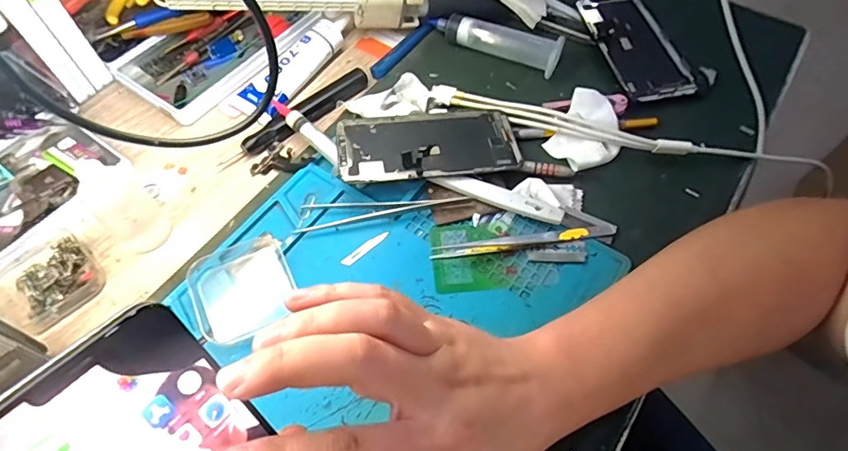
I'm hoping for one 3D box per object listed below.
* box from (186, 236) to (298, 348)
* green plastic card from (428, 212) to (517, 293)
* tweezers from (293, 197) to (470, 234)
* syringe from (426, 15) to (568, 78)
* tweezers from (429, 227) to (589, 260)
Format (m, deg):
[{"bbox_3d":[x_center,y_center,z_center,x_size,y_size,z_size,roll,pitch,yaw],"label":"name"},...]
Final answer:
[{"bbox_3d":[-0.120,0.041,0.329,0.061,0.015,0.066,-23,62,-14],"label":"box"},{"bbox_3d":[0.037,0.019,0.352,0.061,0.005,0.054,-6,59,-4],"label":"green plastic card"},{"bbox_3d":[-0.033,-0.017,0.370,0.128,0.005,0.022,-11,60,-7],"label":"tweezers"},{"bbox_3d":[0.066,-0.174,0.457,0.125,0.023,0.028,27,62,15],"label":"syringe"},{"bbox_3d":[0.062,0.012,0.353,0.112,0.007,0.011,-8,59,-5],"label":"tweezers"}]

